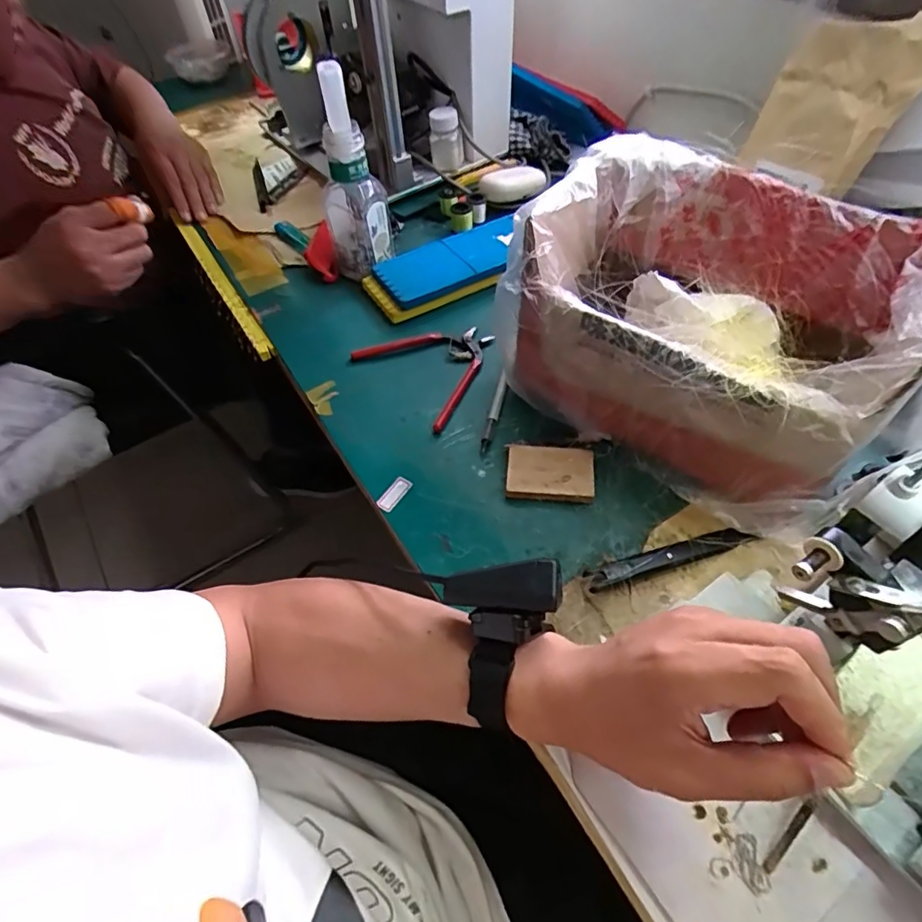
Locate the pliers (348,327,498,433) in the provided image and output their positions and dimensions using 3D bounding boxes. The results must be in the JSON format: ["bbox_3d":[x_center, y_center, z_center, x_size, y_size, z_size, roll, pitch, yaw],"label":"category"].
[{"bbox_3d":[-0.020,-0.102,0.551,0.127,0.013,0.128,-38,61,-23],"label":"pliers"}]

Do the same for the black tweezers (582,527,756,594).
[{"bbox_3d":[0.159,0.073,0.416,0.133,0.016,0.017,-15,54,-8],"label":"black tweezers"}]

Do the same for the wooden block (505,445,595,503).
[{"bbox_3d":[0.075,0.010,0.465,0.073,0.016,0.049,6,54,7],"label":"wooden block"}]

